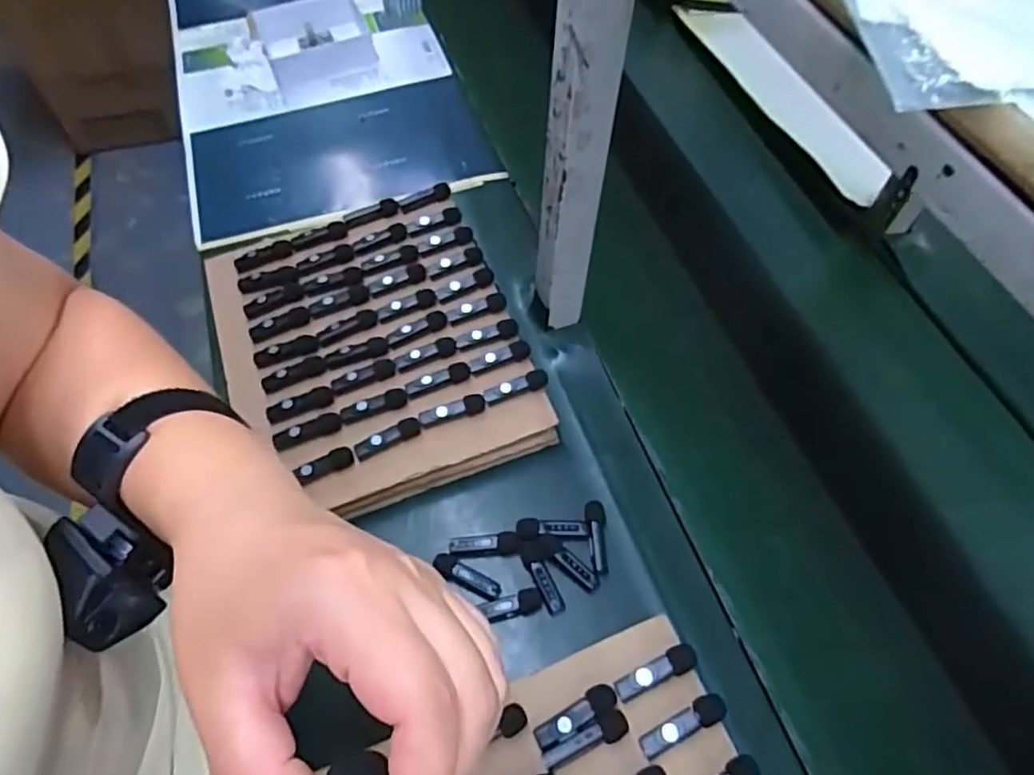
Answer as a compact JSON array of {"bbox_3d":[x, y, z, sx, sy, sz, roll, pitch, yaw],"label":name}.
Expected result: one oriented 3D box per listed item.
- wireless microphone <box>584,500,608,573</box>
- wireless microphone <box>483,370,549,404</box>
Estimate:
[{"bbox_3d":[0.075,0.143,0.605,0.020,0.021,0.067,3,58,-1],"label":"wireless microphone"},{"bbox_3d":[-0.001,-0.001,0.630,0.067,0.020,0.014,-20,61,-9],"label":"wireless microphone"}]

